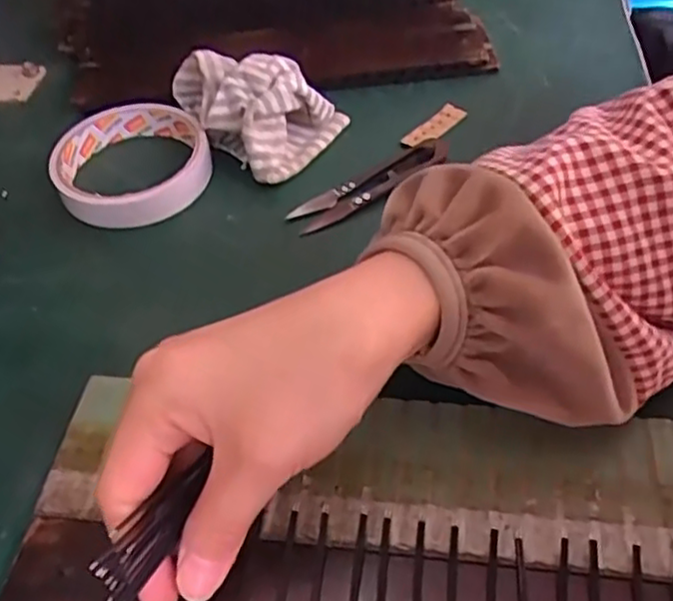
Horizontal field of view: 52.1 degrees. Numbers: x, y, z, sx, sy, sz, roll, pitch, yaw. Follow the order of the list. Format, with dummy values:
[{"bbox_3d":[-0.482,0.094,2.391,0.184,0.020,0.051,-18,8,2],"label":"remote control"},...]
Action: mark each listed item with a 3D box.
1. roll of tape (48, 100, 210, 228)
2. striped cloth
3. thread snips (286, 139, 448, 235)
[{"bbox_3d":[-0.117,-0.078,0.400,0.086,0.023,0.088,-2,50,3],"label":"roll of tape"},{"bbox_3d":[-0.046,-0.121,0.415,0.077,0.042,0.101,-33,55,-22],"label":"striped cloth"},{"bbox_3d":[0.019,-0.065,0.382,0.098,0.013,0.027,-35,56,-23],"label":"thread snips"}]

